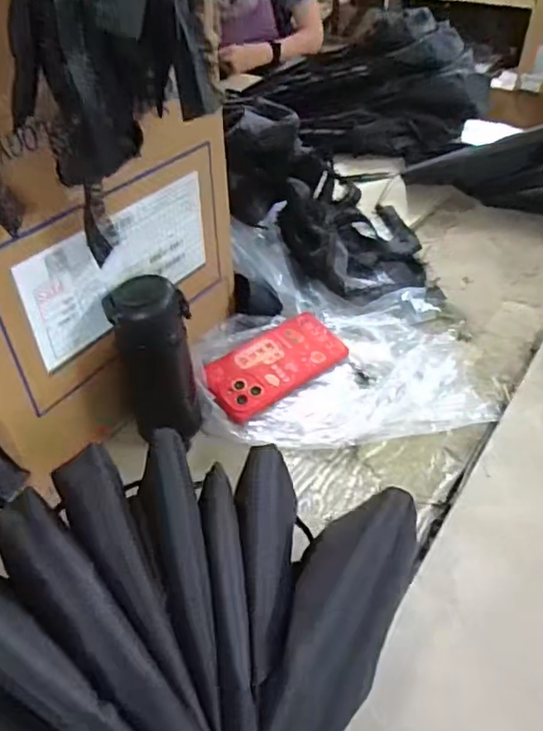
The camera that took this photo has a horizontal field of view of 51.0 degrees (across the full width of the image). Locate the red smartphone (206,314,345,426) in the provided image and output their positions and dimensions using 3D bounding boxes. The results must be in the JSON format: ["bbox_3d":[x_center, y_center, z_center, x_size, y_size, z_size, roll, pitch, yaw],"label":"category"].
[{"bbox_3d":[0.006,-0.004,0.627,0.167,0.007,0.077,-31,66,-28],"label":"red smartphone"}]

